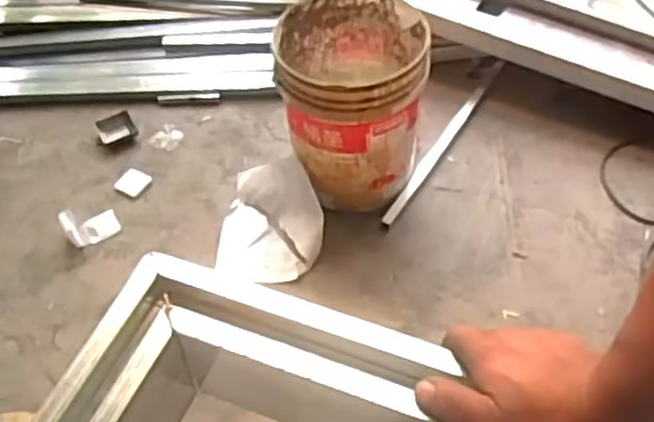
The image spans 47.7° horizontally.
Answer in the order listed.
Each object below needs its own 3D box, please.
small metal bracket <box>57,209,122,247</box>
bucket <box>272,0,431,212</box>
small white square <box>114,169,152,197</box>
[{"bbox_3d":[-0.520,0.026,1.624,0.115,0.085,0.029,-21,10,-31],"label":"small metal bracket"},{"bbox_3d":[0.057,-0.223,1.563,0.286,0.367,0.298,-2,51,2],"label":"bucket"},{"bbox_3d":[-0.456,-0.068,1.732,0.072,0.013,0.062,24,75,15],"label":"small white square"}]

